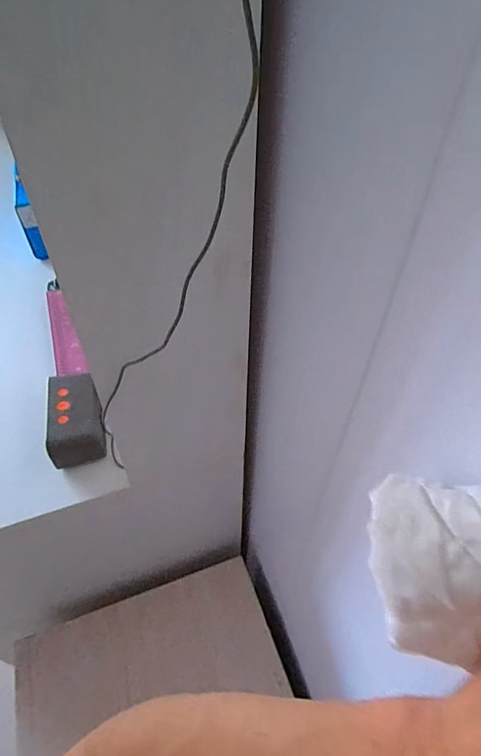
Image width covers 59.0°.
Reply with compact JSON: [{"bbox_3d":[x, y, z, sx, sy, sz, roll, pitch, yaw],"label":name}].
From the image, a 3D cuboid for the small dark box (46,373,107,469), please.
[{"bbox_3d":[-0.230,0.054,0.599,0.071,0.061,0.120,-13,49,-12],"label":"small dark box"}]

